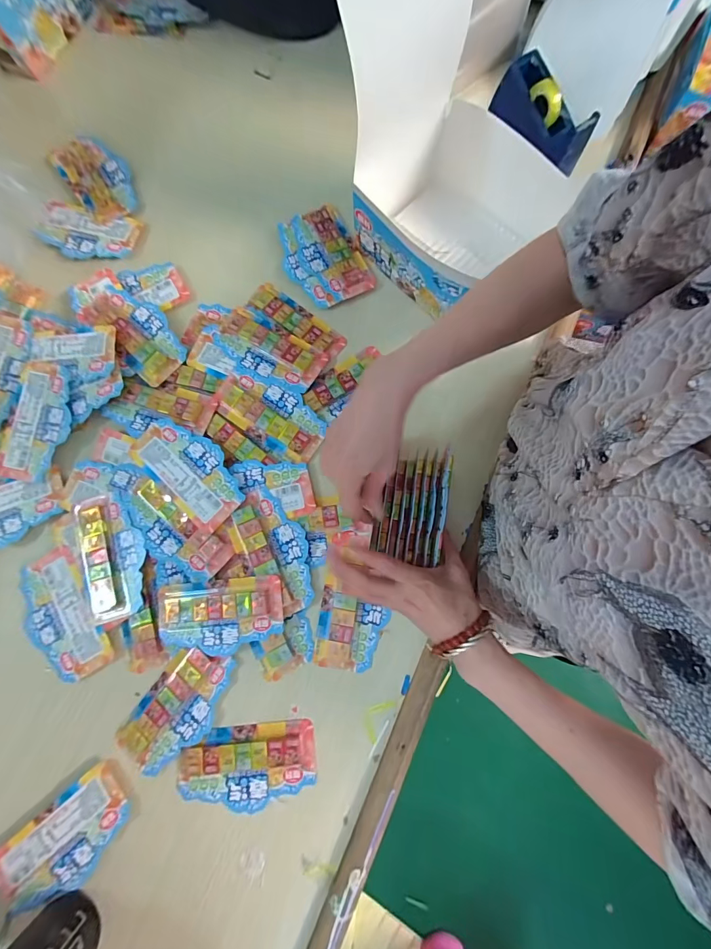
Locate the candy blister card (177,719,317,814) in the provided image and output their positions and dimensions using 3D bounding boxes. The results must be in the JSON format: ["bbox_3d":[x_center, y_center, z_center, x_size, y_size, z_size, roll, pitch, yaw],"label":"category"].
[{"bbox_3d":[-0.113,0.307,0.395,0.142,0.011,0.078,-5,79,0],"label":"candy blister card"}]

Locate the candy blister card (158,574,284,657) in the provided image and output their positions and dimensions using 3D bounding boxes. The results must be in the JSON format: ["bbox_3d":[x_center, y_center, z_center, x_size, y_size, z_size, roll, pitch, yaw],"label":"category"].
[{"bbox_3d":[-0.151,0.157,0.415,0.141,0.019,0.076,-7,79,0],"label":"candy blister card"}]

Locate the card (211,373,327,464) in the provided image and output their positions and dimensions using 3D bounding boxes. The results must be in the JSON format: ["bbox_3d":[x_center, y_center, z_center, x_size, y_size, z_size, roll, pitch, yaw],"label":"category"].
[{"bbox_3d":[-0.105,-0.078,0.464,0.141,0.007,0.071,30,81,6],"label":"card"}]

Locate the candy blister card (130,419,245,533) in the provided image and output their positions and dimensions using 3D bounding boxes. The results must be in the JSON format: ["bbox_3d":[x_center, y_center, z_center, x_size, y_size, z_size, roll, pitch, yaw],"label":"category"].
[{"bbox_3d":[-0.196,-0.006,0.448,0.144,0.013,0.076,40,83,8],"label":"candy blister card"}]

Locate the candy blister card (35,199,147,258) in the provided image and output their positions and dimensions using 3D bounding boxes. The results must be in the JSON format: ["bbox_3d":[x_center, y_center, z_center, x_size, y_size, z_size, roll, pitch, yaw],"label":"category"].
[{"bbox_3d":[-0.374,-0.336,0.525,0.132,0.015,0.078,16,80,4],"label":"candy blister card"}]

